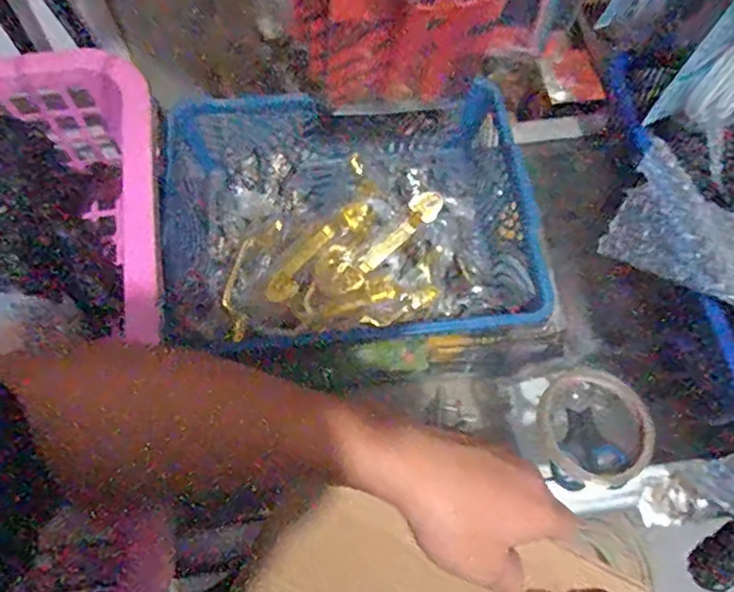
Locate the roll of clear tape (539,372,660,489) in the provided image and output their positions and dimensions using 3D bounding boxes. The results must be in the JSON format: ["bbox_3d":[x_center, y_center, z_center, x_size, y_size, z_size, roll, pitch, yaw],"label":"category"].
[{"bbox_3d":[0.184,0.106,0.470,0.087,0.027,0.088,0,66,0],"label":"roll of clear tape"}]

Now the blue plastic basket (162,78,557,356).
[{"bbox_3d":[-0.011,-0.064,0.495,0.319,0.072,0.237,-4,66,-2],"label":"blue plastic basket"}]

